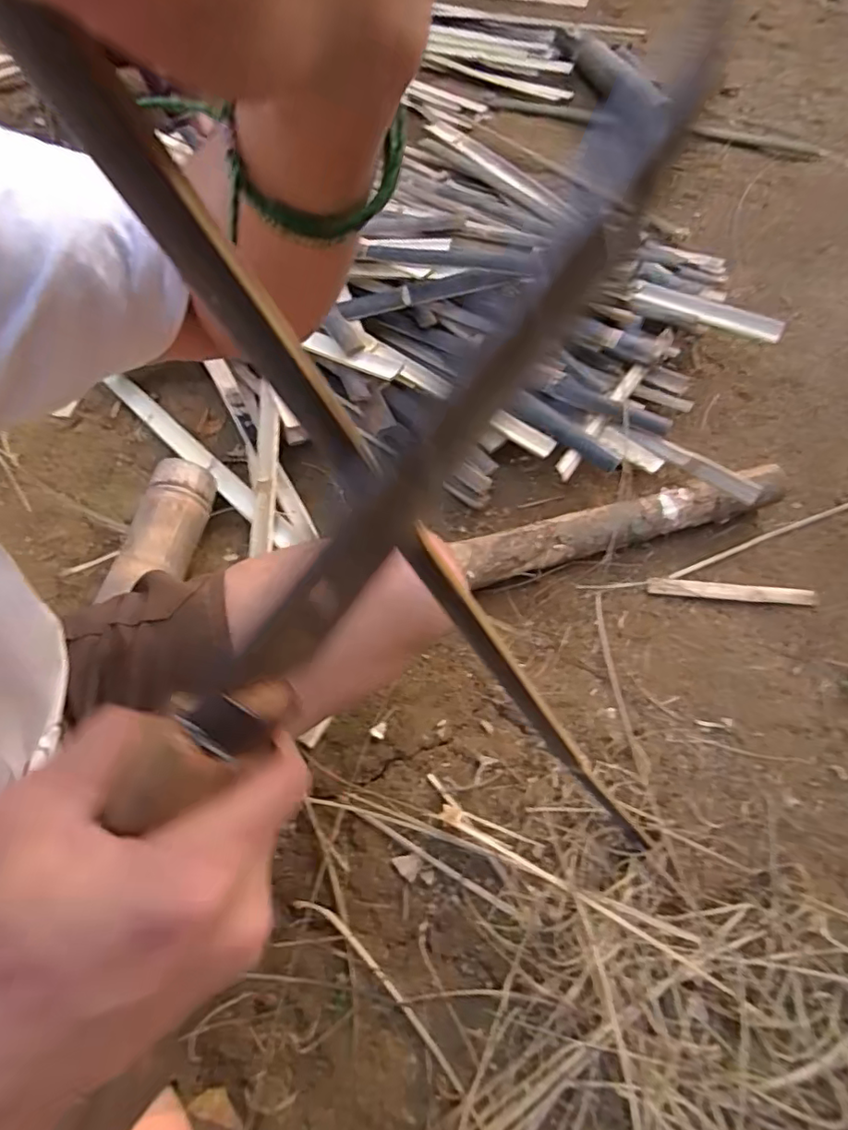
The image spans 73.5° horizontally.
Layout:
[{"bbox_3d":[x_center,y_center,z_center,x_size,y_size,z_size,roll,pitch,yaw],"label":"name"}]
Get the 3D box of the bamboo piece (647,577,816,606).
[{"bbox_3d":[0.448,0.039,0.824,0.246,0.007,0.027,4,64,-3],"label":"bamboo piece"}]

